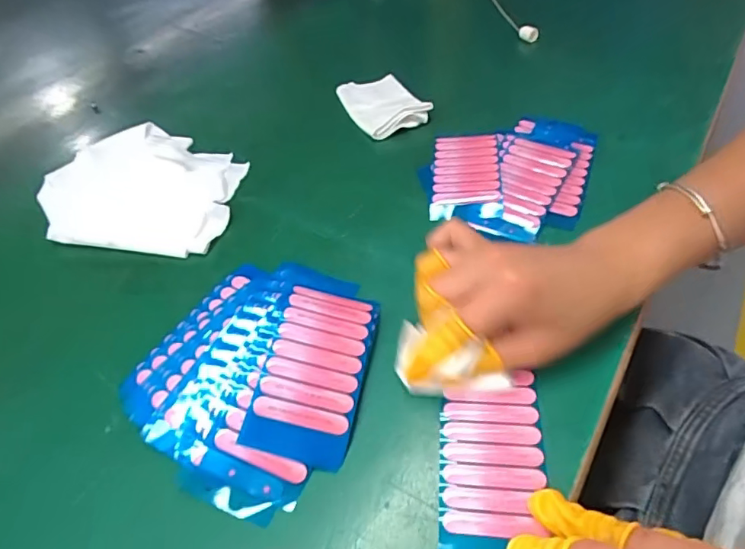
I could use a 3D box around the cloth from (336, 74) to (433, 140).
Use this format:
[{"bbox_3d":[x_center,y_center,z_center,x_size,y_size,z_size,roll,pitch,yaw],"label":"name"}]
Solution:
[{"bbox_3d":[0.010,-0.168,0.513,0.065,0.023,0.093,-24,51,-15],"label":"cloth"}]

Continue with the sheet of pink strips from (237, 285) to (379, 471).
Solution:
[{"bbox_3d":[-0.032,0.053,0.303,0.057,0.012,0.107,14,53,-2],"label":"sheet of pink strips"}]

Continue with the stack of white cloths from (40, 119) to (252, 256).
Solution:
[{"bbox_3d":[-0.197,-0.077,0.444,0.173,0.023,0.132,8,50,12],"label":"stack of white cloths"}]

